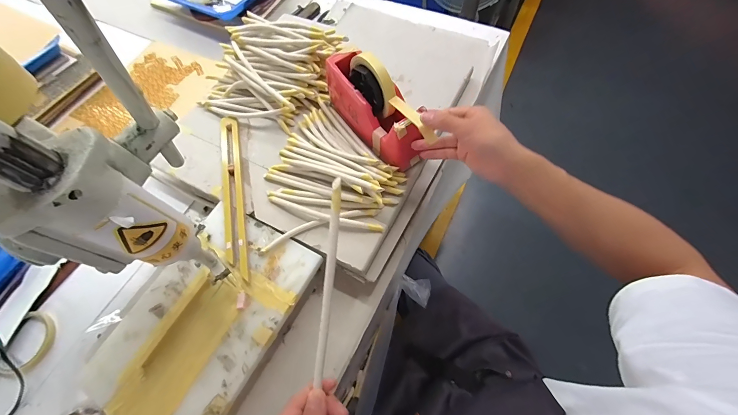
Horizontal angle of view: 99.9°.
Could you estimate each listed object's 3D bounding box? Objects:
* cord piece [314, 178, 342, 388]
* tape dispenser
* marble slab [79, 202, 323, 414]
[{"bbox_3d":[-0.040,0.075,0.303,0.010,0.007,0.202,7,96,6],"label":"cord piece"},{"bbox_3d":[0.003,-0.156,0.478,0.059,0.116,0.200,-31,68,-10],"label":"tape dispenser"},{"bbox_3d":[-0.229,0.149,0.433,0.206,0.013,0.295,27,70,14],"label":"marble slab"}]

